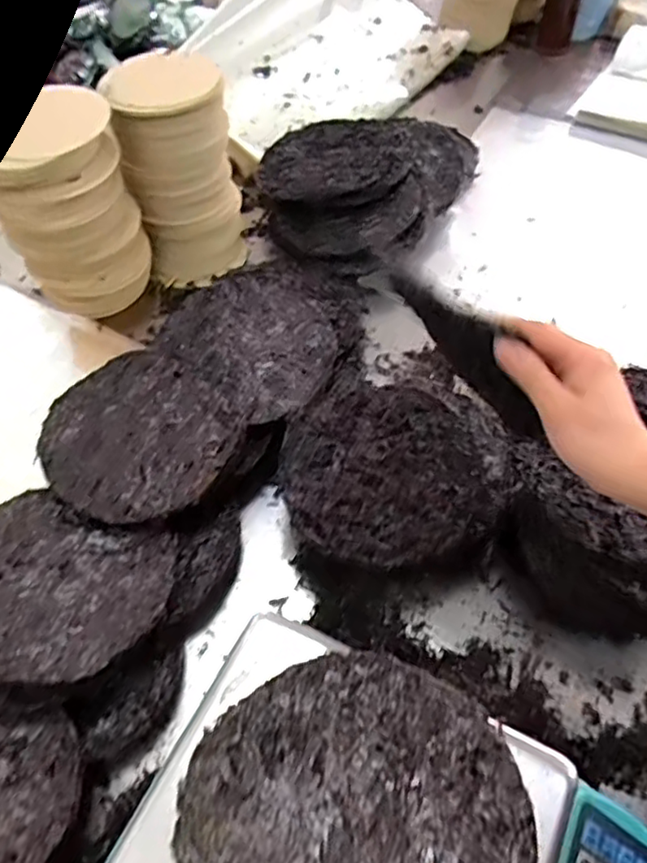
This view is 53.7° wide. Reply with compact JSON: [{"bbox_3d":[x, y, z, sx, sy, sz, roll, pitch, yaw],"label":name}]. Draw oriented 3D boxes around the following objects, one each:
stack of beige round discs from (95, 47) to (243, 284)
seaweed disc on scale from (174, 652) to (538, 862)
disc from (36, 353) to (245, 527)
[{"bbox_3d":[-0.186,-0.337,0.852,0.141,0.257,0.151,-12,56,-7],"label":"stack of beige round discs"},{"bbox_3d":[0.018,0.230,0.368,0.198,0.011,0.189,-1,55,1],"label":"seaweed disc on scale"},{"bbox_3d":[-0.189,0.001,0.649,0.194,0.010,0.179,-1,55,1],"label":"disc"}]

